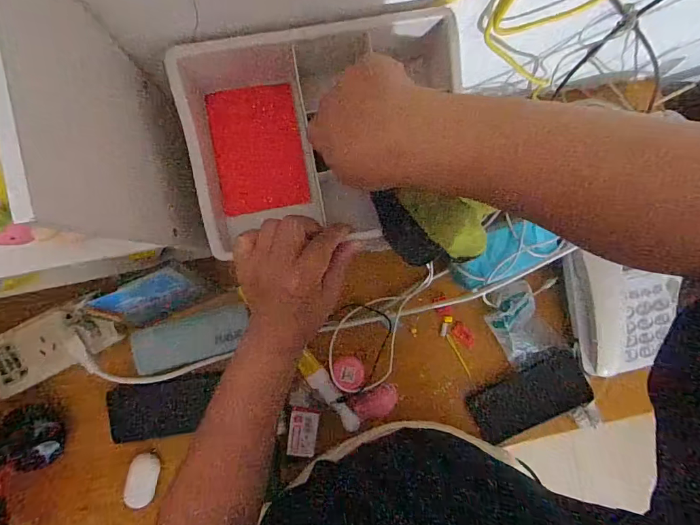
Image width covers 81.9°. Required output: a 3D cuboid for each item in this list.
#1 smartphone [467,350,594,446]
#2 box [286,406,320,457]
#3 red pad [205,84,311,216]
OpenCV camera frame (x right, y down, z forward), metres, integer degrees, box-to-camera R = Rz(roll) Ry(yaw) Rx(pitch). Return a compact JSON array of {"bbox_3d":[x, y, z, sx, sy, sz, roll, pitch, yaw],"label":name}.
[{"bbox_3d":[0.263,0.198,0.589,0.168,0.007,0.084,-26,90,2],"label":"smartphone"},{"bbox_3d":[-0.063,0.229,0.546,0.038,0.013,0.060,7,88,-4],"label":"box"},{"bbox_3d":[-0.083,-0.103,0.366,0.077,0.012,0.108,-9,90,-4],"label":"red pad"}]

